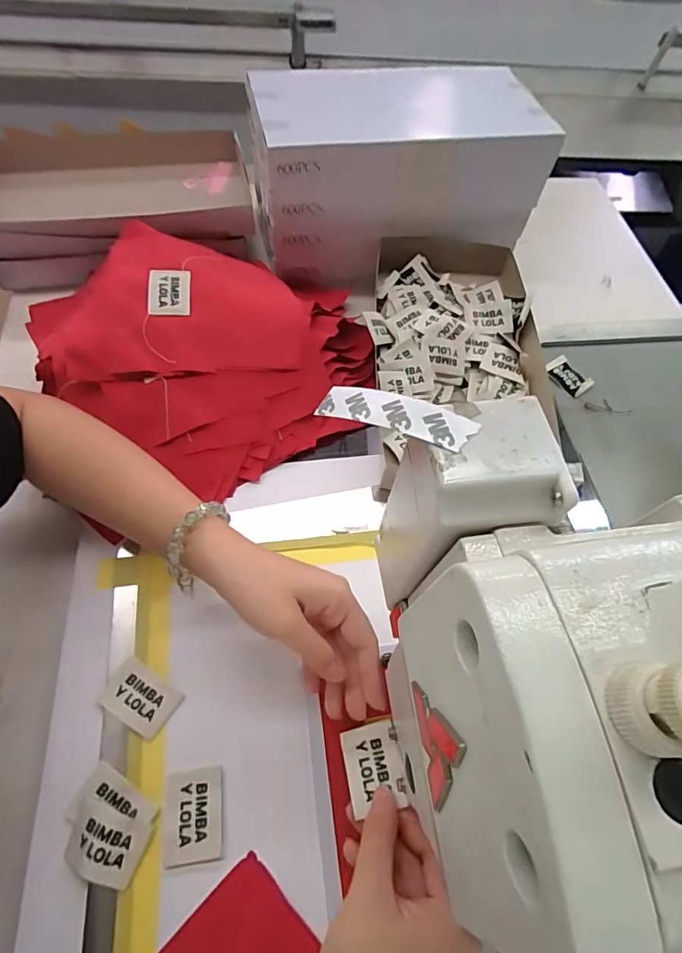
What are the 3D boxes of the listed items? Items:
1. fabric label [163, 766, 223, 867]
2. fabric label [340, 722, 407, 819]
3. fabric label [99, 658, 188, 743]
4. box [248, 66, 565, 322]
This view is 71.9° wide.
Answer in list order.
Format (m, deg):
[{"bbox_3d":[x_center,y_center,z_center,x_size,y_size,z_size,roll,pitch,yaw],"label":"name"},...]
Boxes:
[{"bbox_3d":[-0.094,0.216,0.300,0.035,0.004,0.048,-3,63,-7],"label":"fabric label"},{"bbox_3d":[0.019,0.183,0.296,0.035,0.004,0.046,-16,53,3],"label":"fabric label"},{"bbox_3d":[-0.141,0.156,0.331,0.049,0.004,0.035,33,61,8],"label":"fabric label"},{"bbox_3d":[0.061,-0.355,0.565,0.314,0.161,0.174,-8,64,-10],"label":"box"}]

